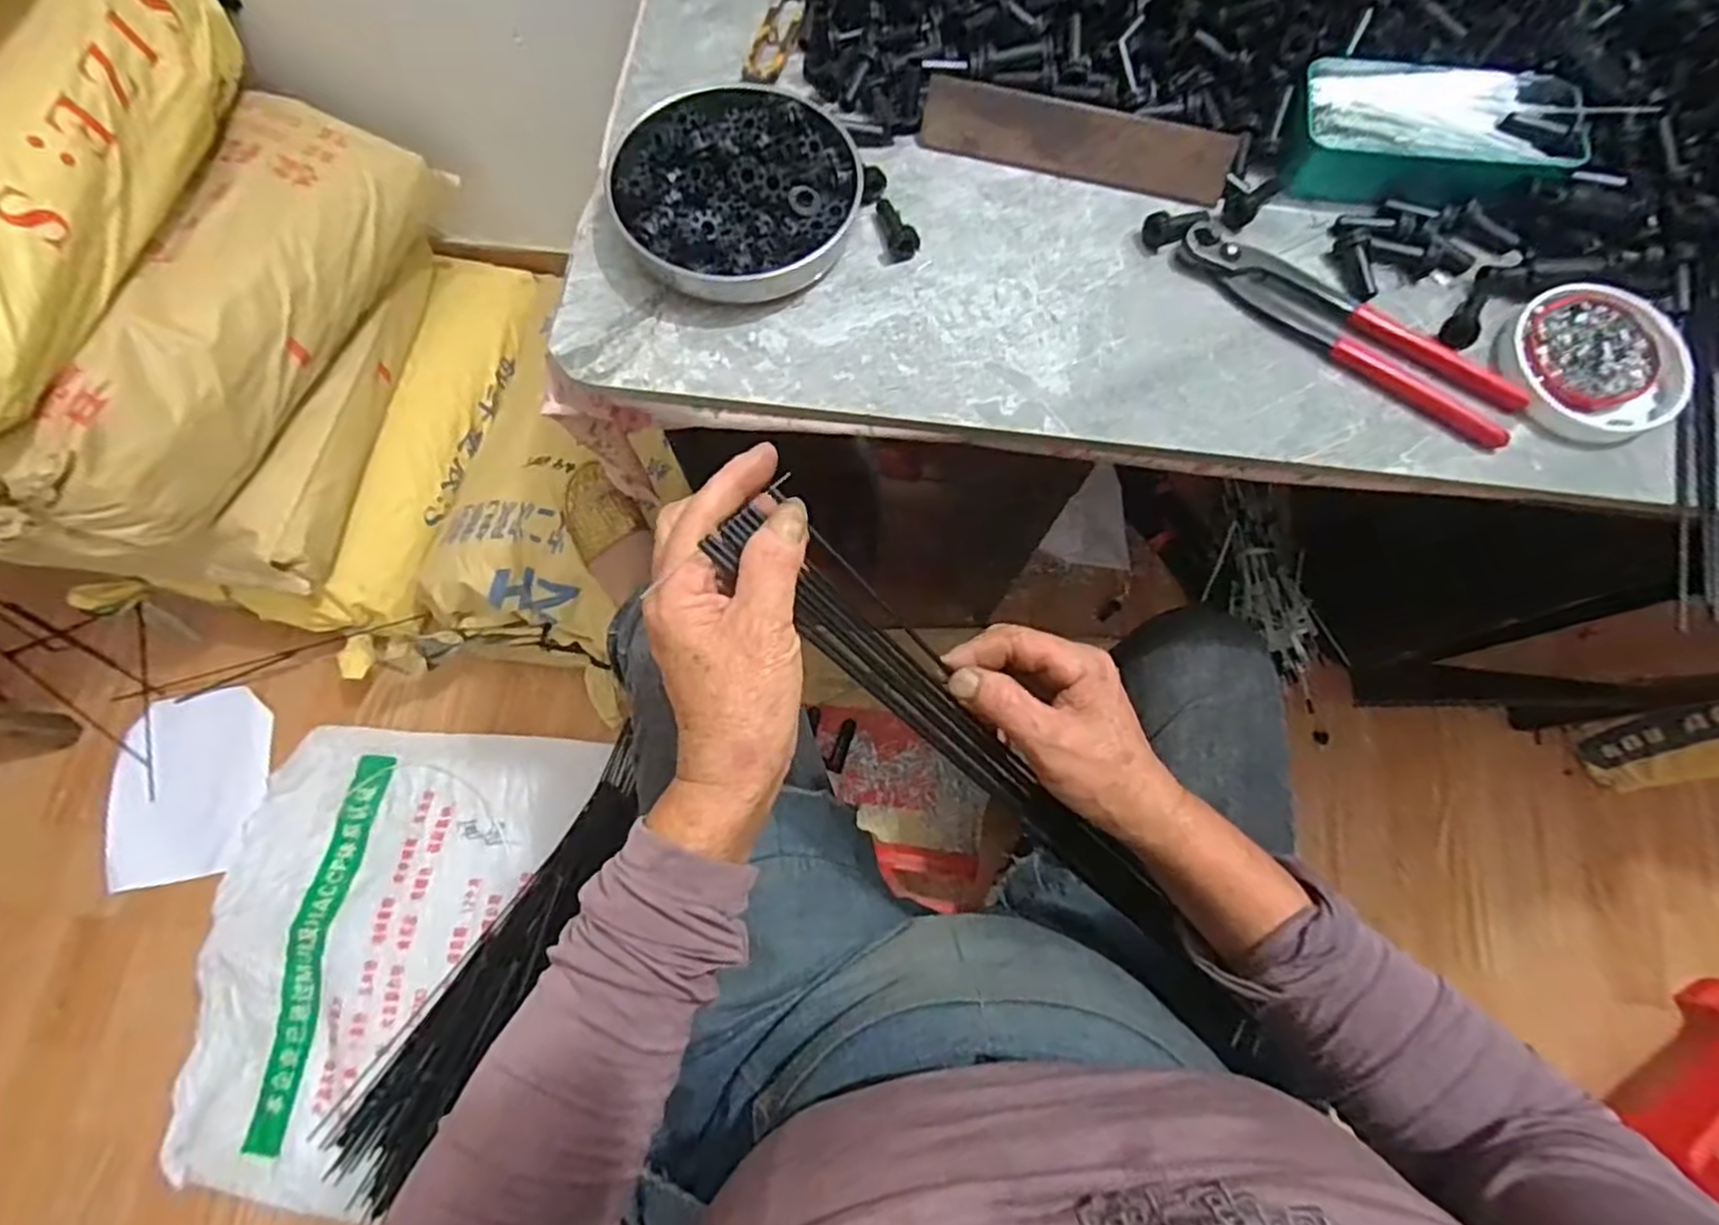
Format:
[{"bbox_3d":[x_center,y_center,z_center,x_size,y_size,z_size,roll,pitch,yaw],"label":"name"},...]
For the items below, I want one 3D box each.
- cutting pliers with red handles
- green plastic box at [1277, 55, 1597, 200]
[{"bbox_3d":[0.274,-0.162,0.414,0.200,0.011,0.052,34,76,9],"label":"cutting pliers with red handles"},{"bbox_3d":[0.325,-0.275,0.422,0.149,0.032,0.071,6,74,2],"label":"green plastic box"}]

